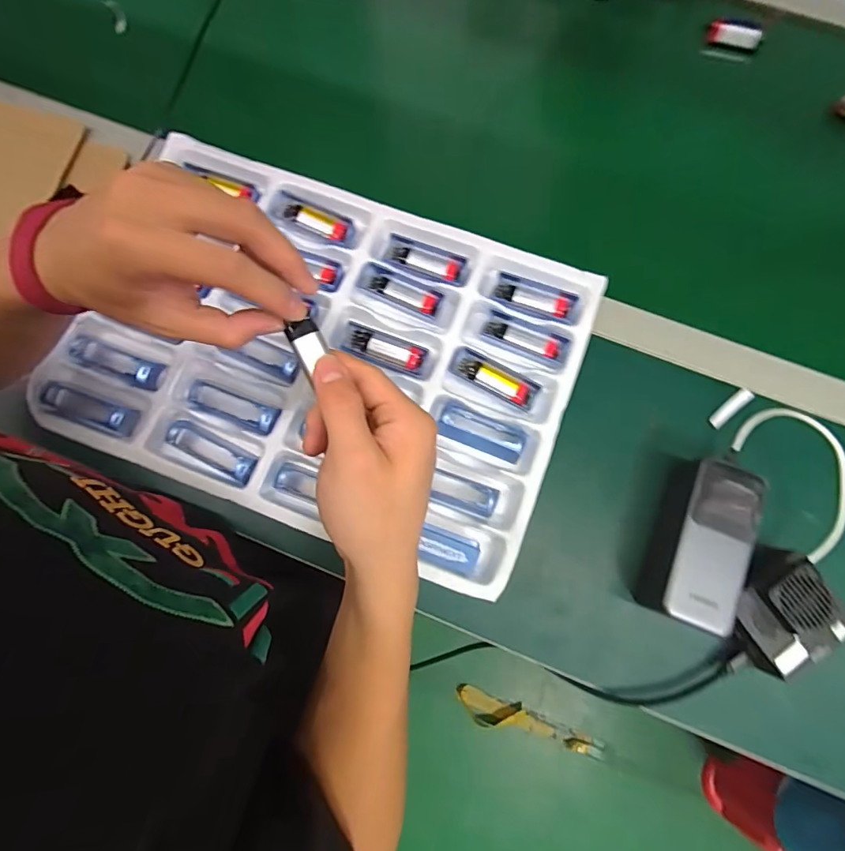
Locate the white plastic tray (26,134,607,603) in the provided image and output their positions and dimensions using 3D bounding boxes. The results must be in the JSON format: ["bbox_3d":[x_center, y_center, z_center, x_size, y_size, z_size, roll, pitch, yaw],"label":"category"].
[{"bbox_3d":[-0.092,-0.061,0.428,0.441,0.033,0.340,21,80,5],"label":"white plastic tray"}]

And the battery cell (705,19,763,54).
[{"bbox_3d":[0.350,-0.440,0.516,0.056,0.019,0.018,21,80,5],"label":"battery cell"}]

